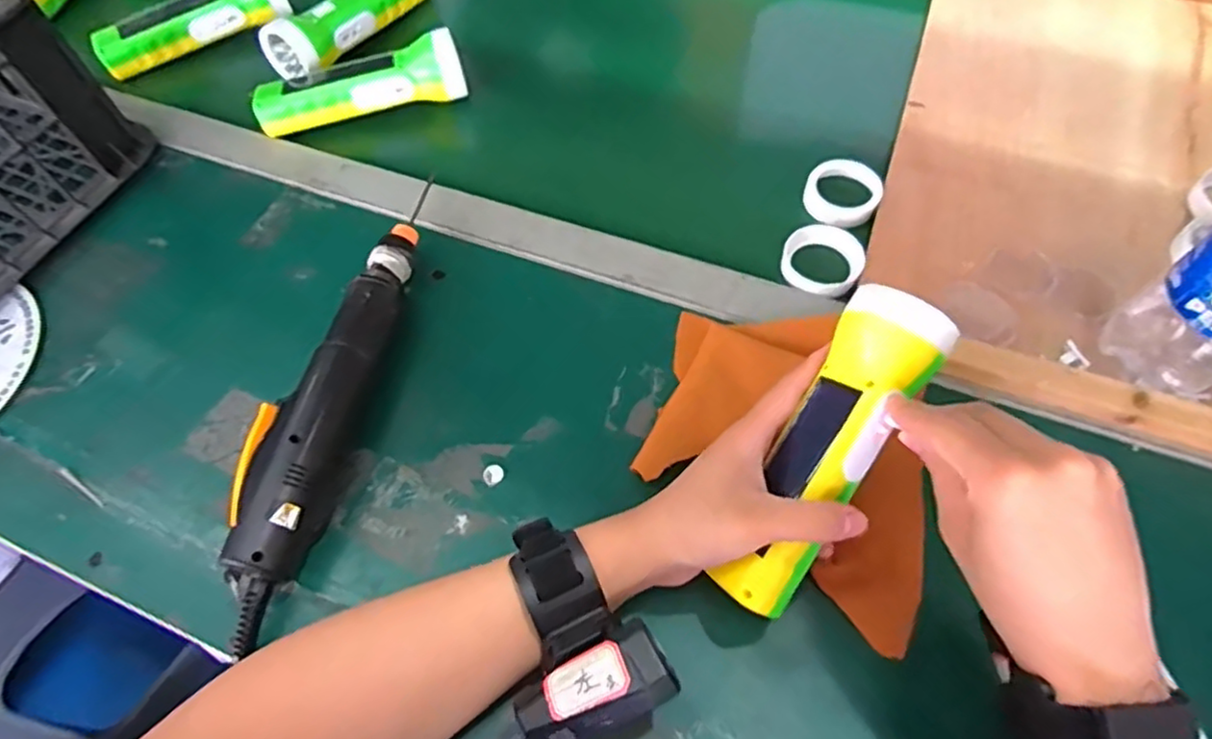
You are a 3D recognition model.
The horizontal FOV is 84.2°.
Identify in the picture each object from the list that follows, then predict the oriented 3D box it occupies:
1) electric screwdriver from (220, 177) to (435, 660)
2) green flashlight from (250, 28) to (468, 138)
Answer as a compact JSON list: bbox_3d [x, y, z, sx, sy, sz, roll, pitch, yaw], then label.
[{"bbox_3d":[-0.167,0.004,0.417,0.048,0.042,0.315,7,60,7],"label":"electric screwdriver"},{"bbox_3d":[-0.205,-0.242,0.559,0.169,0.052,0.046,-14,59,-5],"label":"green flashlight"}]

